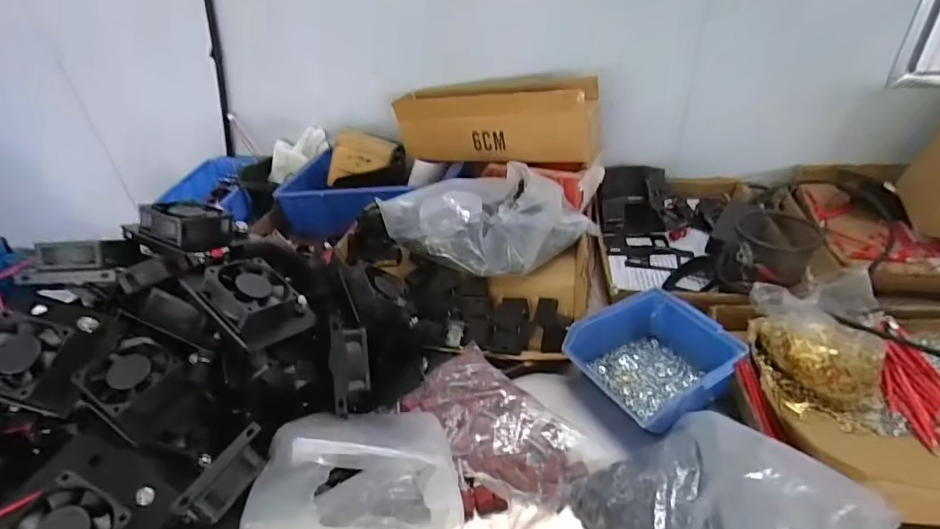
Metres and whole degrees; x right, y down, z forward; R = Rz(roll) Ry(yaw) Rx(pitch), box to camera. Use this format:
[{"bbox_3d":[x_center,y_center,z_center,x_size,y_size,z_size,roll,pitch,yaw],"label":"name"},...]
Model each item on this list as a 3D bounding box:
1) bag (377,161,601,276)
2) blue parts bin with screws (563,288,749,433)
[{"bbox_3d":[0.037,-0.049,0.575,0.260,0.094,0.100,-14,36,-12],"label":"bag"},{"bbox_3d":[0.188,0.094,0.500,0.132,0.061,0.133,-23,39,-23],"label":"blue parts bin with screws"}]

